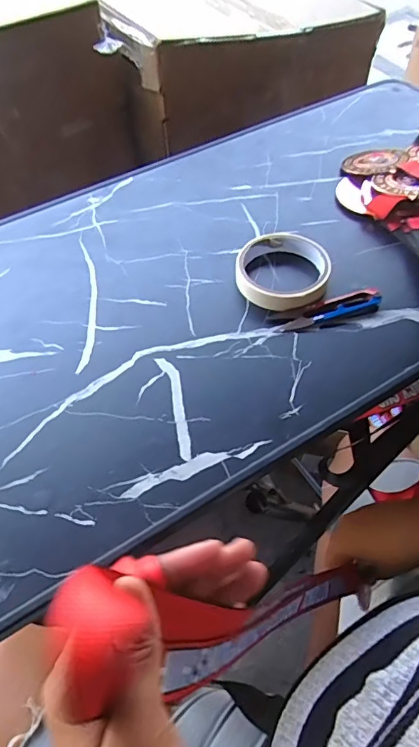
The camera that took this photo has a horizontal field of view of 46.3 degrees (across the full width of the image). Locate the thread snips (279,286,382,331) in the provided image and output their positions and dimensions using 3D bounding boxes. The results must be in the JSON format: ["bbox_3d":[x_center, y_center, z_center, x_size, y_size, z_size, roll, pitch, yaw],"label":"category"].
[{"bbox_3d":[0.109,-0.058,0.440,0.092,0.014,0.019,-14,59,-12],"label":"thread snips"}]

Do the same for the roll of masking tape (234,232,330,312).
[{"bbox_3d":[0.068,-0.098,0.464,0.085,0.027,0.086,13,57,5],"label":"roll of masking tape"}]

